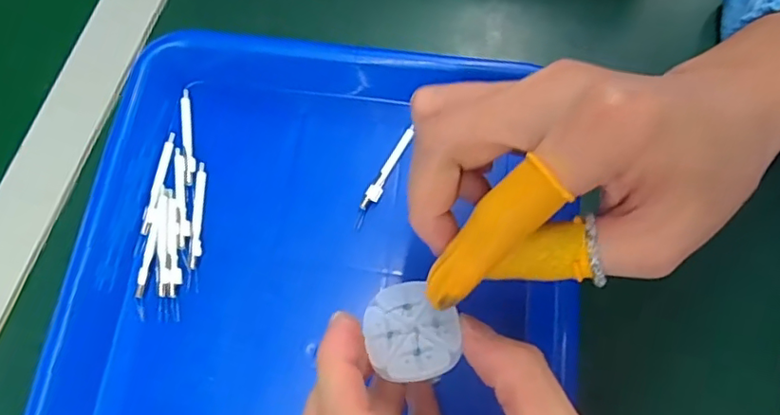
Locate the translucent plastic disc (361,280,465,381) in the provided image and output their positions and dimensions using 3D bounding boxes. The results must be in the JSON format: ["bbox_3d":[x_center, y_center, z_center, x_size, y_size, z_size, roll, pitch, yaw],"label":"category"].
[{"bbox_3d":[0.008,0.045,0.205,0.033,0.005,0.034,-1,69,3],"label":"translucent plastic disc"}]

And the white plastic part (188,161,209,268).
[{"bbox_3d":[-0.105,0.003,0.305,0.007,0.004,0.059,-2,72,0],"label":"white plastic part"}]

